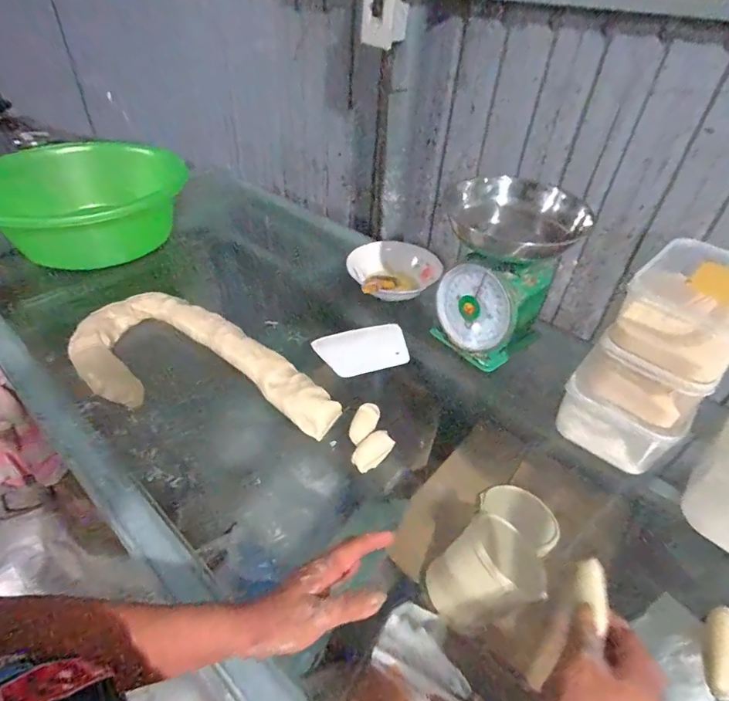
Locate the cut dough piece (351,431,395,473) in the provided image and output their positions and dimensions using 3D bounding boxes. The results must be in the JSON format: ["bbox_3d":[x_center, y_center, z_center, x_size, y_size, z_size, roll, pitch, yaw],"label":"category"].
[{"bbox_3d":[0.012,0.124,0.553,0.060,0.022,0.028,-31,52,-34],"label":"cut dough piece"}]

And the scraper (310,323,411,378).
[{"bbox_3d":[-0.002,0.000,0.719,0.145,0.012,0.099,-13,46,-10],"label":"scraper"}]

